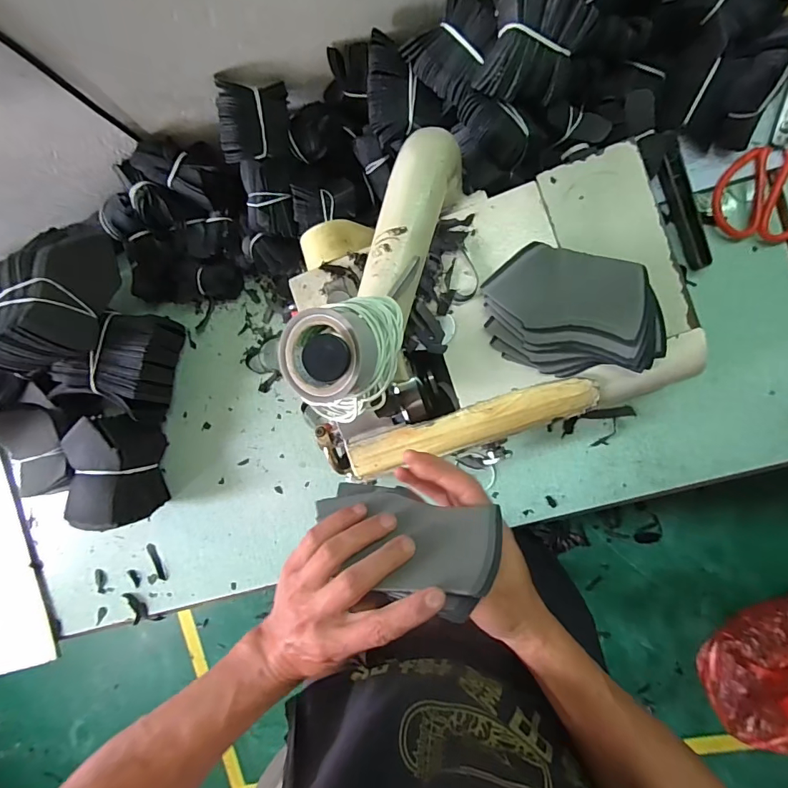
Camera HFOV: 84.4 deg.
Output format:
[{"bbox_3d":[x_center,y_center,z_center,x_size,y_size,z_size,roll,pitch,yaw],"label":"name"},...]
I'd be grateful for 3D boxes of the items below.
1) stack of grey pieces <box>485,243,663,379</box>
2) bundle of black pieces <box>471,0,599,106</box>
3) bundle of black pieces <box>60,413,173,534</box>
[{"bbox_3d":[0.162,-0.070,0.389,0.156,0.022,0.105,13,95,7],"label":"stack of grey pieces"},{"bbox_3d":[0.118,-0.296,0.377,0.077,0.033,0.083,-9,127,-13],"label":"bundle of black pieces"},{"bbox_3d":[-0.364,0.098,0.570,0.080,0.096,0.133,-7,92,8],"label":"bundle of black pieces"}]

